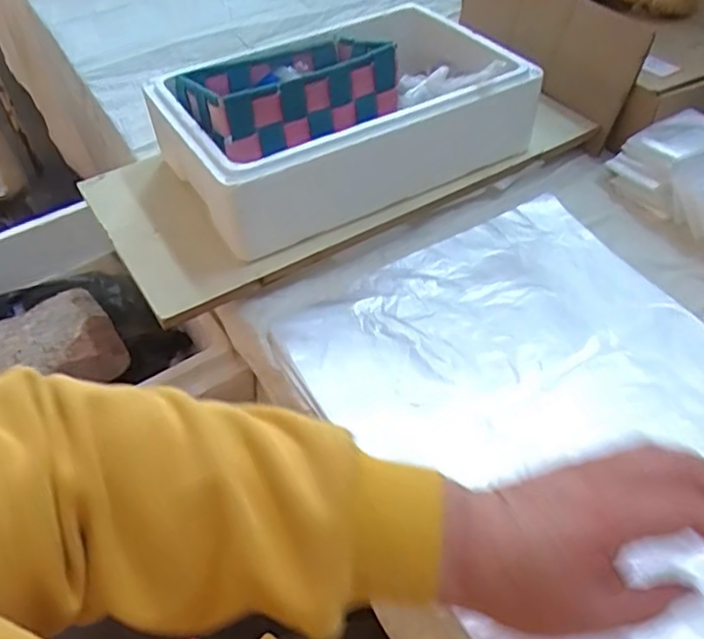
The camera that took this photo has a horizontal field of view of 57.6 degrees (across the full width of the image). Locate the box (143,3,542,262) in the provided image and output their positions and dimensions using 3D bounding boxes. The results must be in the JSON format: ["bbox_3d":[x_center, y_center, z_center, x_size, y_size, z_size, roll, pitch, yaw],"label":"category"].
[{"bbox_3d":[-0.008,-0.198,0.621,0.318,0.105,0.199,-23,50,-19],"label":"box"}]

